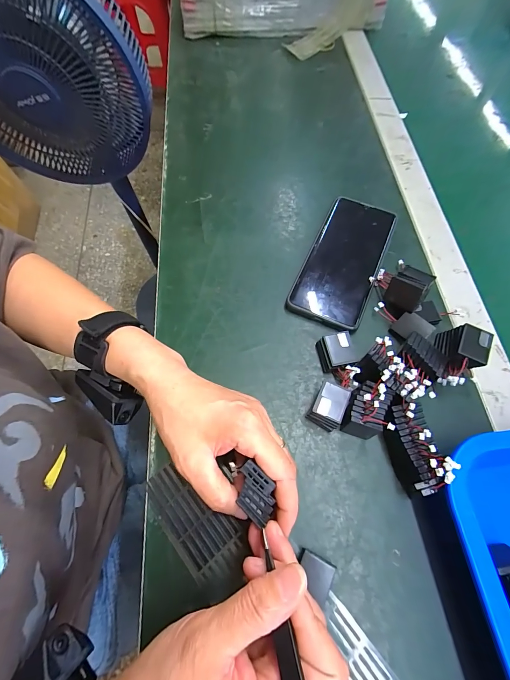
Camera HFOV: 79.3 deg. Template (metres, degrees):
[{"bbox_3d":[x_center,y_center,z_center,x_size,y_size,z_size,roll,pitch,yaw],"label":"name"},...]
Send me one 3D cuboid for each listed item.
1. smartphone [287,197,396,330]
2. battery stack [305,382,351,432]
[{"bbox_3d":[0.098,-0.089,0.335,0.074,0.016,0.161,23,68,10],"label":"smartphone"},{"bbox_3d":[0.064,0.058,0.268,0.026,0.024,0.034,27,69,12],"label":"battery stack"}]

